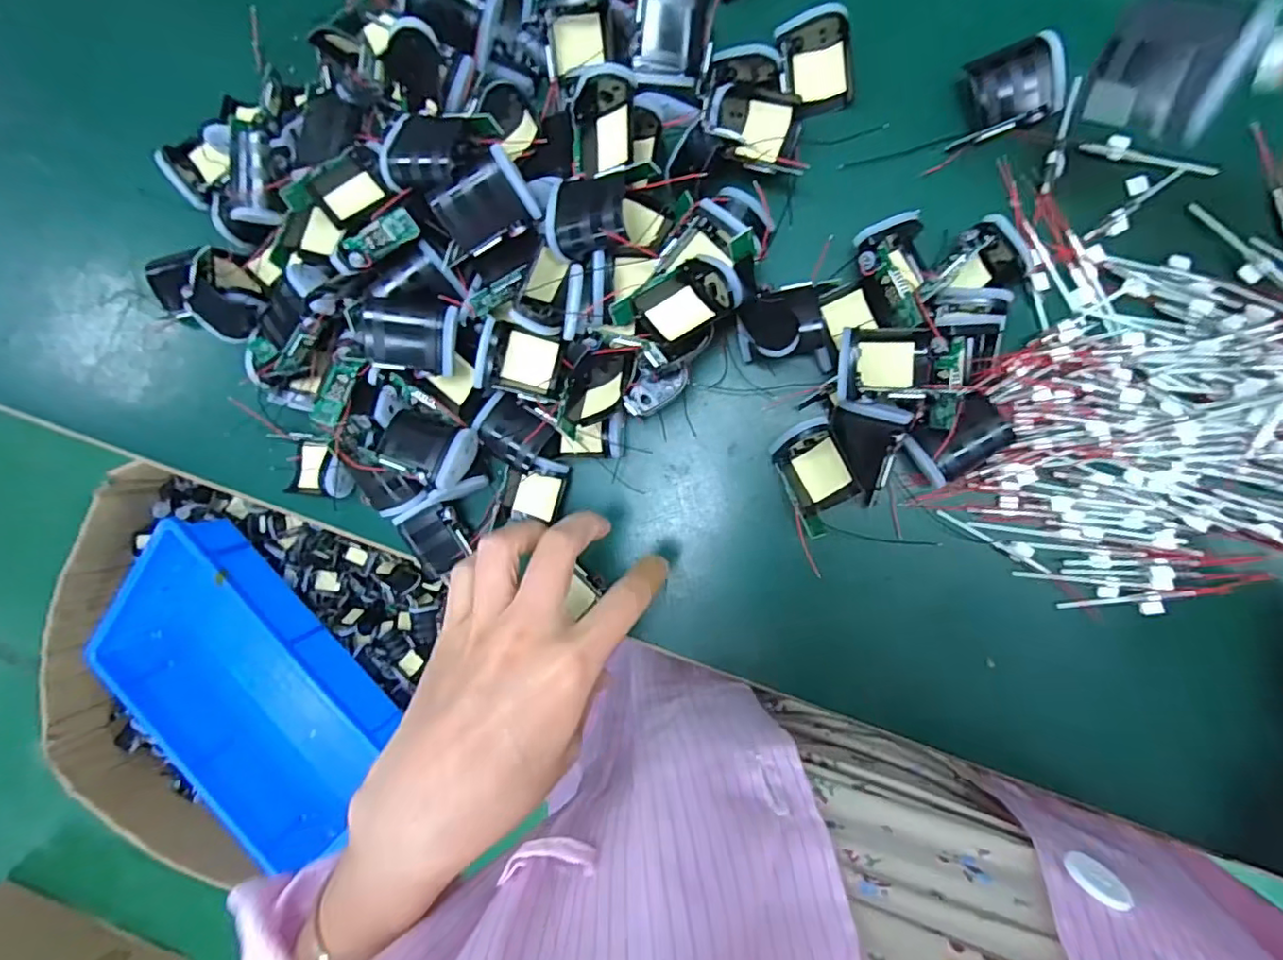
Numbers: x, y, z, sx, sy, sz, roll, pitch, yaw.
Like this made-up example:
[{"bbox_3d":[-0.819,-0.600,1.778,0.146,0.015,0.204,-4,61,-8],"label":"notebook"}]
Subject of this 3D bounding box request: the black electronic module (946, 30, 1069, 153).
[{"bbox_3d":[0.177,-0.188,0.290,0.049,0.026,0.033,-15,90,11],"label":"black electronic module"}]

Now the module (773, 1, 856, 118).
[{"bbox_3d":[0.092,-0.213,0.308,0.035,0.018,0.046,-15,90,11],"label":"module"}]

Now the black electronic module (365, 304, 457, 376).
[{"bbox_3d":[-0.115,-0.072,0.301,0.041,0.016,0.034,6,126,-13],"label":"black electronic module"}]

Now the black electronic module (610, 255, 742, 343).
[{"bbox_3d":[0.016,-0.083,0.280,0.056,0.018,0.031,-30,87,11],"label":"black electronic module"}]

